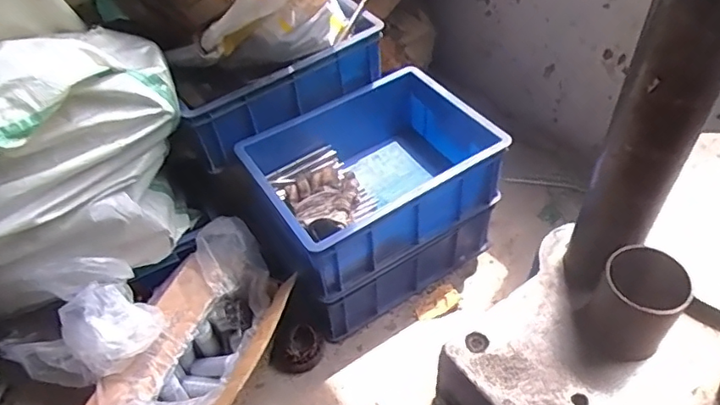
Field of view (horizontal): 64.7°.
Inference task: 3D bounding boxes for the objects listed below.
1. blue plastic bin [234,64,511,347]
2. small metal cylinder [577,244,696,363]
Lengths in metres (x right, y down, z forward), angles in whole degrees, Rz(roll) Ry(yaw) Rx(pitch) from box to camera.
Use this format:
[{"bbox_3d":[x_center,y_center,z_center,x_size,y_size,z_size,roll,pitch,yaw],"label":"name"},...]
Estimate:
[{"bbox_3d":[0.033,-0.014,1.088,0.429,0.268,0.298,-27,52,-19],"label":"blue plastic bin"},{"bbox_3d":[0.249,0.093,0.518,0.070,0.084,0.067,-2,48,2],"label":"small metal cylinder"}]

